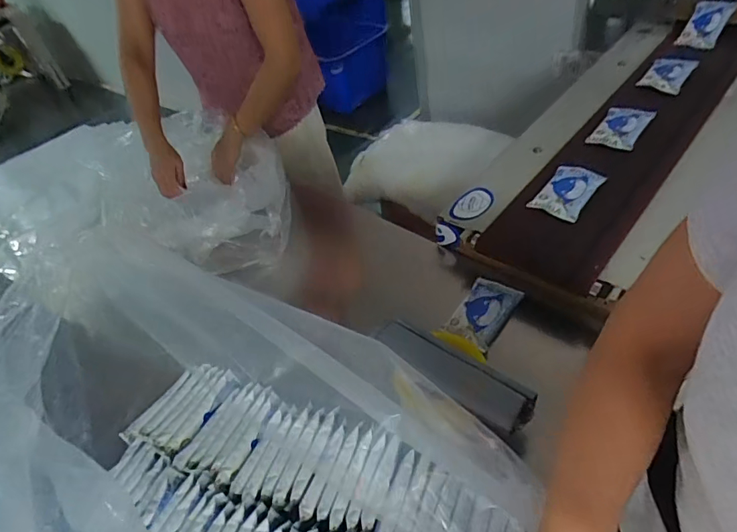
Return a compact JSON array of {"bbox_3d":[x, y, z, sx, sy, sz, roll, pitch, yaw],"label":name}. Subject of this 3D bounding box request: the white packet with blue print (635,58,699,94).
[{"bbox_3d":[0.708,-0.456,1.070,0.088,0.018,0.149,29,58,27],"label":"white packet with blue print"}]

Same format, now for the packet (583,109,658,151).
[{"bbox_3d":[0.531,-0.292,0.950,0.084,0.013,0.147,28,58,27],"label":"packet"}]

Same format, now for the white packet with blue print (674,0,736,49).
[{"bbox_3d":[0.882,-0.634,1.180,0.089,0.008,0.160,28,80,32],"label":"white packet with blue print"}]

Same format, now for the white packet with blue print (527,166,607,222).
[{"bbox_3d":[0.368,-0.138,0.838,0.082,0.011,0.145,29,58,27],"label":"white packet with blue print"}]

